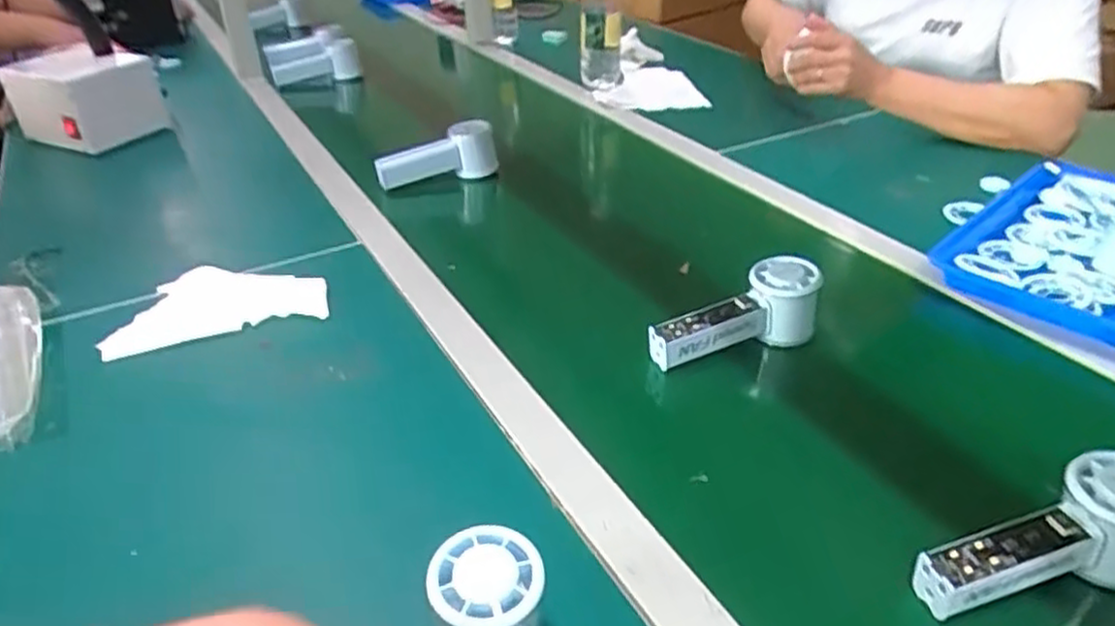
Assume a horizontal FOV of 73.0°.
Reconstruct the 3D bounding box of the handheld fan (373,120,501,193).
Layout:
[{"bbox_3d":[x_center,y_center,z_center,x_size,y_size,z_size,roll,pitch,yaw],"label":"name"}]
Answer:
[{"bbox_3d":[-0.156,-0.206,0.983,0.158,0.070,0.051,-14,36,-18],"label":"handheld fan"}]

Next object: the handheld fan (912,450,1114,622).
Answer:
[{"bbox_3d":[0.279,0.135,0.438,0.155,0.058,0.056,-19,36,-3],"label":"handheld fan"}]

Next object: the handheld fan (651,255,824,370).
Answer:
[{"bbox_3d":[0.147,0.001,0.636,0.151,0.060,0.051,-13,35,-17],"label":"handheld fan"}]

